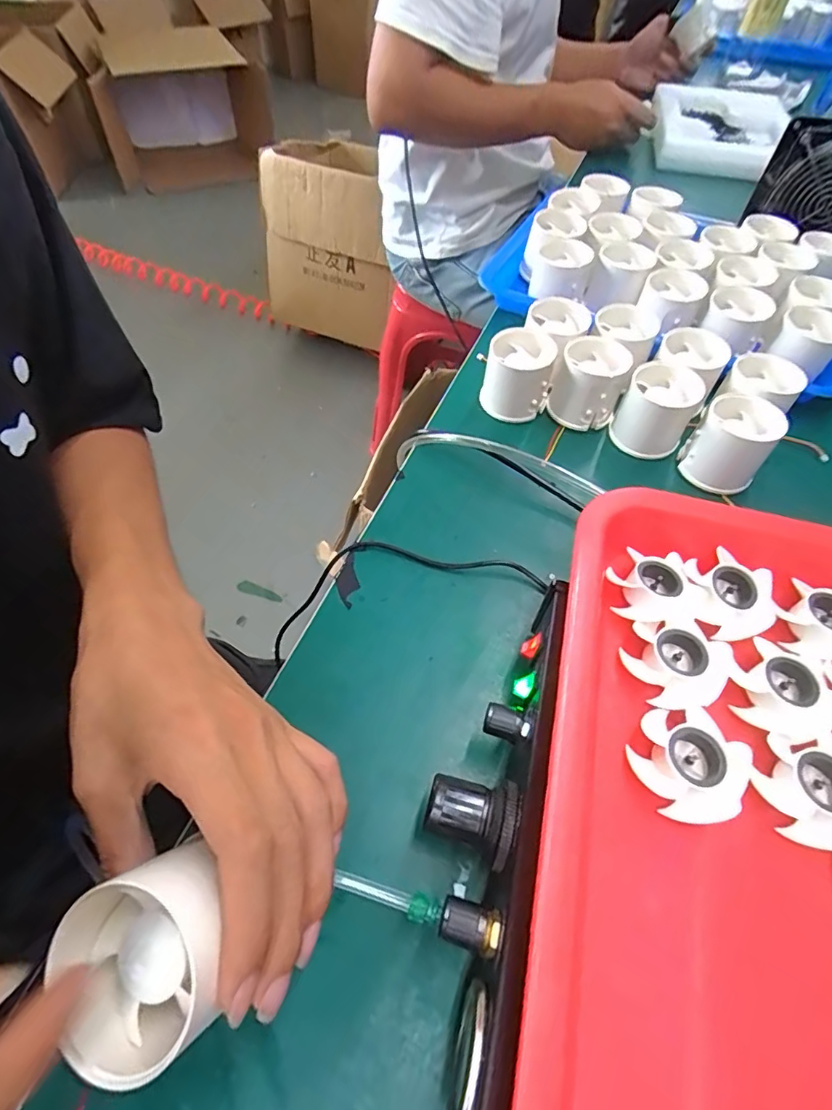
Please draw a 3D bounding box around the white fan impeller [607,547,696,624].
[{"bbox_3d":[0.116,0.015,0.258,0.036,0.014,0.038,5,56,1],"label":"white fan impeller"}]

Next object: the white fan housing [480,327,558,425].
[{"bbox_3d":[0.083,-0.148,0.430,0.051,0.054,0.060,13,56,6],"label":"white fan housing"}]

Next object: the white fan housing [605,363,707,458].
[{"bbox_3d":[0.186,-0.110,0.409,0.053,0.056,0.050,1,56,-2],"label":"white fan housing"}]

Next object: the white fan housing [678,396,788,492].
[{"bbox_3d":[0.231,-0.081,0.385,0.051,0.053,0.045,35,61,19],"label":"white fan housing"}]

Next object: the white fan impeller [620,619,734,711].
[{"bbox_3d":[0.122,0.049,0.239,0.047,0.016,0.039,0,56,-2],"label":"white fan impeller"}]

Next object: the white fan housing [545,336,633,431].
[{"bbox_3d":[0.140,-0.139,0.425,0.052,0.050,0.052,23,58,13],"label":"white fan housing"}]

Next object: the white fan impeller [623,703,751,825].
[{"bbox_3d":[0.113,0.084,0.213,0.040,0.017,0.044,1,56,-2],"label":"white fan impeller"}]

